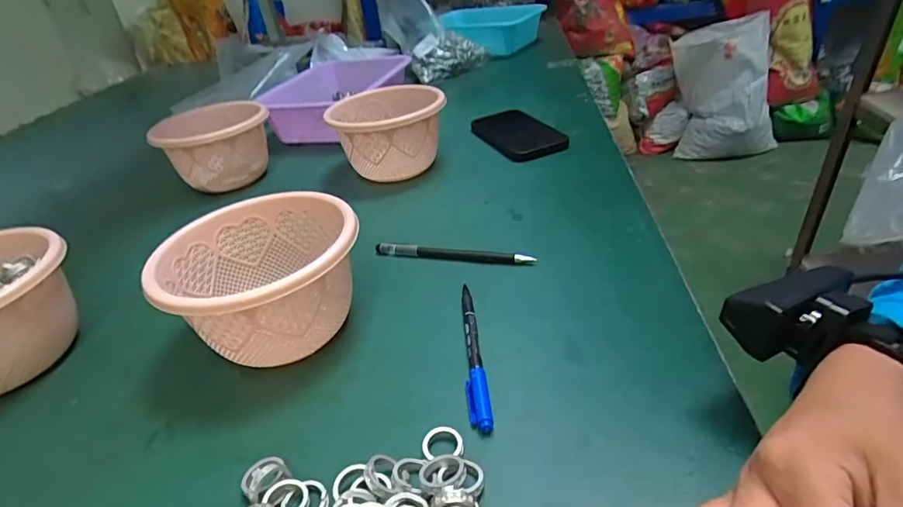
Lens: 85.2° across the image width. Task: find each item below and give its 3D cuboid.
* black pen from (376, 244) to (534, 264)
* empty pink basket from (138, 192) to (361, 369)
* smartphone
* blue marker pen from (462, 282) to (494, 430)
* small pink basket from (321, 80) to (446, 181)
[{"bbox_3d":[0.001,0.001,0.462,0.154,0.012,0.009,5,35,18],"label":"black pen"},{"bbox_3d":[-0.140,0.025,0.380,0.138,0.089,0.136,-5,33,3],"label":"empty pink basket"},{"bbox_3d":[0.090,-0.171,0.691,0.085,0.012,0.165,-25,39,-12],"label":"smartphone"},{"bbox_3d":[0.014,0.069,0.353,0.014,0.009,0.138,-7,33,0],"label":"blue marker pen"},{"bbox_3d":[-0.078,-0.146,0.630,0.142,0.096,0.129,-17,34,-15],"label":"small pink basket"}]

